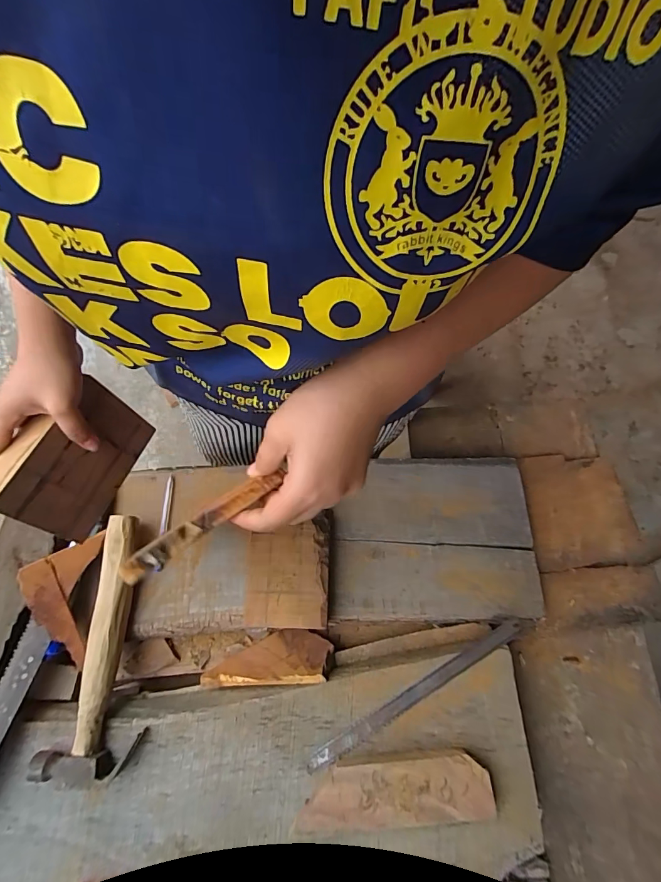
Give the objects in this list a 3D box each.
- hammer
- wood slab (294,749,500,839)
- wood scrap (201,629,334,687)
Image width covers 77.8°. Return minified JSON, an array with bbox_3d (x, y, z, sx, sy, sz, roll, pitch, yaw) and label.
[{"bbox_3d":[-0.278,0.244,0.507,0.106,0.026,0.294,2,70,-2],"label":"hammer"},{"bbox_3d":[0.067,0.387,0.451,0.210,0.025,0.060,-6,71,-5],"label":"wood slab"},{"bbox_3d":[-0.078,0.279,0.522,0.156,0.020,0.070,-9,27,-1],"label":"wood scrap"}]

